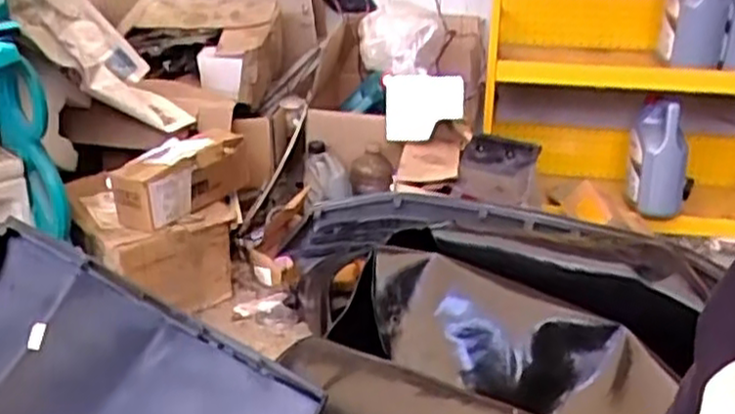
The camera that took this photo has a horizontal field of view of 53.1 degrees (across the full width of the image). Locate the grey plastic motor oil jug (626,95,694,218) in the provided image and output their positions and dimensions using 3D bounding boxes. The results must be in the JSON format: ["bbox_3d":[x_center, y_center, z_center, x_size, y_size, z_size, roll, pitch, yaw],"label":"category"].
[{"bbox_3d":[0.705,-0.125,1.760,0.148,0.267,0.116,10,24,22],"label":"grey plastic motor oil jug"}]

